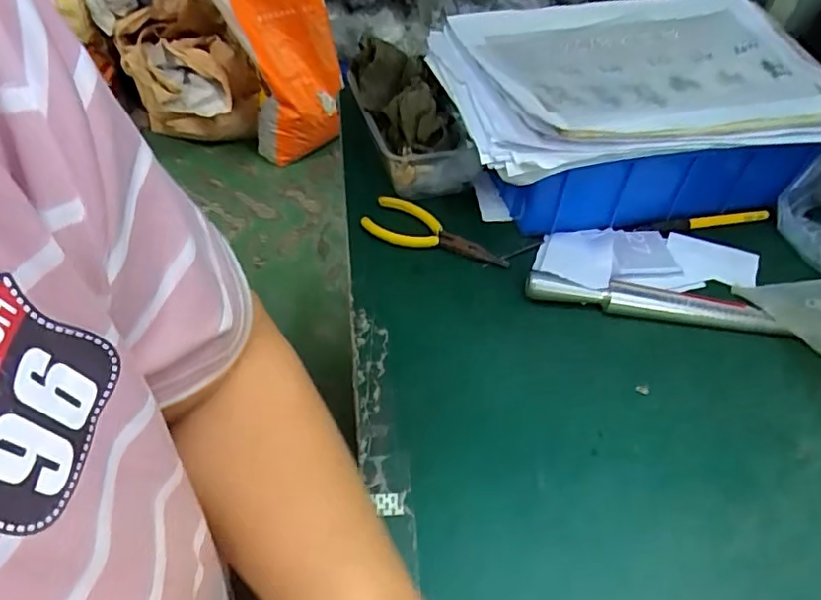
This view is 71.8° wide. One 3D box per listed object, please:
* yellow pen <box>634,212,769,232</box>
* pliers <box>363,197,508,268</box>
[{"bbox_3d":[0.254,-0.068,0.493,0.126,0.006,0.010,-9,50,-12],"label":"yellow pen"},{"bbox_3d":[0.023,-0.056,0.470,0.123,0.010,0.042,21,50,14],"label":"pliers"}]

